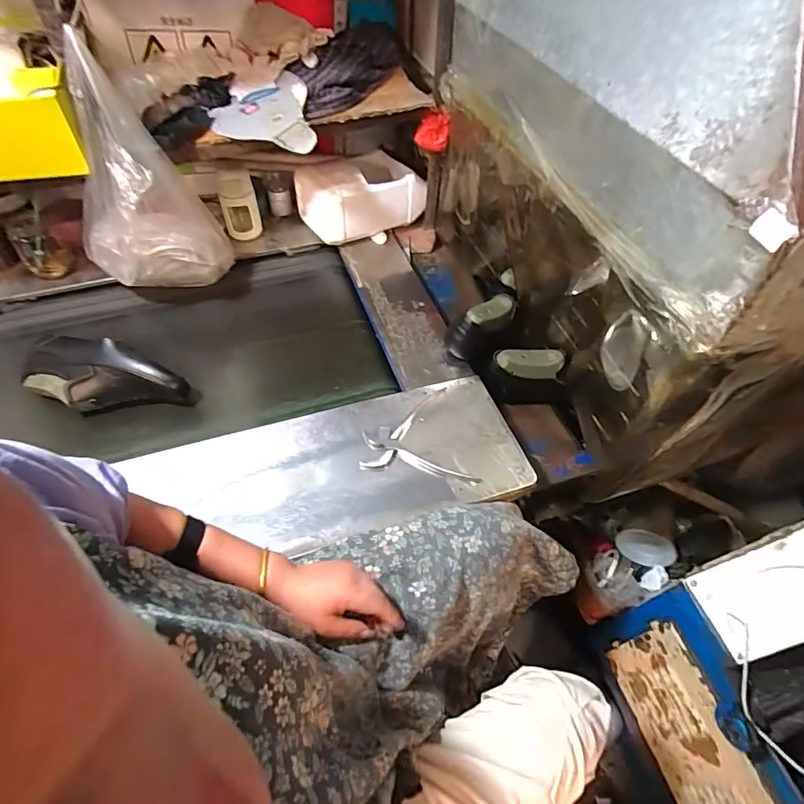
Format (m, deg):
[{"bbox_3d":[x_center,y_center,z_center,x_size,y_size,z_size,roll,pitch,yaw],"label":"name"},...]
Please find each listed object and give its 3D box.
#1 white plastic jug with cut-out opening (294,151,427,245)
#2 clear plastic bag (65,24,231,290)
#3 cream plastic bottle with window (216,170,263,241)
[{"bbox_3d":[-0.101,-0.475,1.116,0.247,0.139,0.187,-27,58,-20],"label":"white plastic jug with cut-out opening"},{"bbox_3d":[-0.432,-0.344,0.805,0.226,0.352,0.131,-19,56,-15],"label":"clear plastic bag"},{"bbox_3d":[-0.346,-0.415,1.041,0.075,0.147,0.035,-14,55,-12],"label":"cream plastic bottle with window"}]

